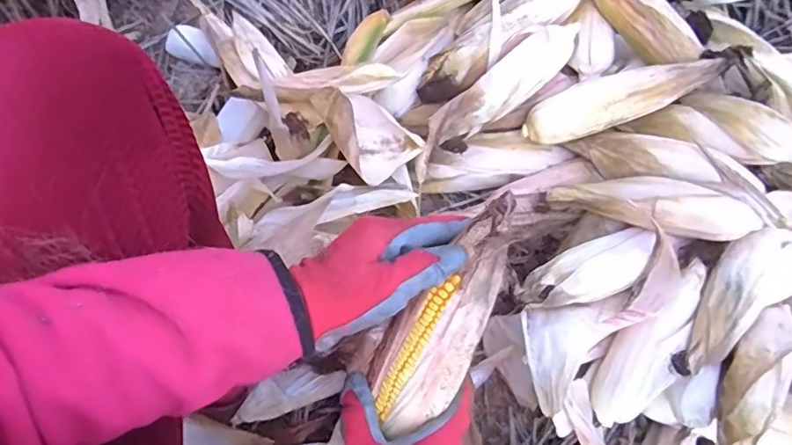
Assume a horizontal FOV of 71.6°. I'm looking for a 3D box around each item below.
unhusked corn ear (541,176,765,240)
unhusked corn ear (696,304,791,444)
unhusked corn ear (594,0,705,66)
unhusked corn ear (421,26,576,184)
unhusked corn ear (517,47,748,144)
[{"bbox_3d":[0.285,-0.024,0.627,0.218,0.058,0.057,11,74,28],"label":"unhusked corn ear"},{"bbox_3d":[0.381,0.160,0.572,0.062,0.044,0.223,41,64,8],"label":"unhusked corn ear"},{"bbox_3d":[0.311,-0.261,0.694,0.064,0.049,0.169,-32,79,-9],"label":"unhusked corn ear"},{"bbox_3d":[0.125,-0.161,0.690,0.260,0.061,0.061,-35,79,-10],"label":"unhusked corn ear"},{"bbox_3d":[0.296,-0.162,0.676,0.274,0.047,0.062,-19,76,9],"label":"unhusked corn ear"}]

